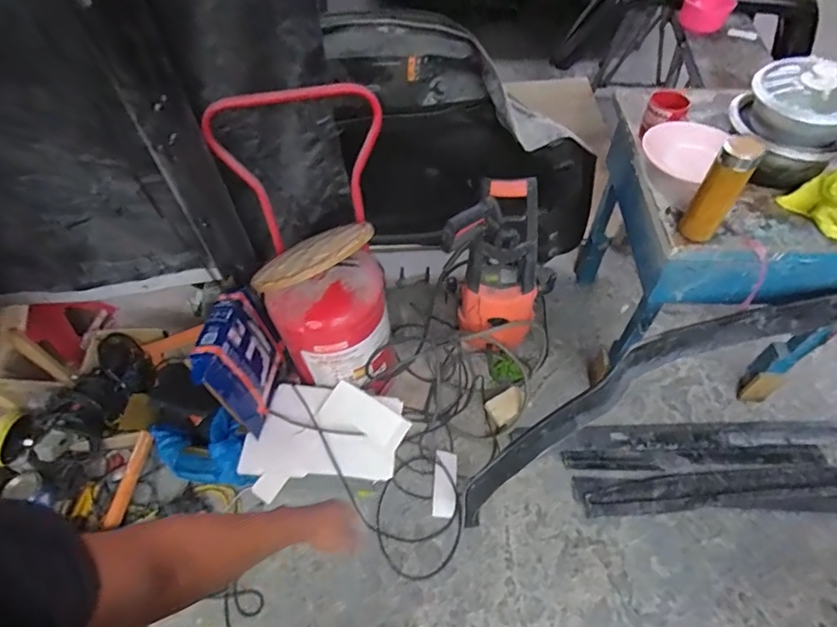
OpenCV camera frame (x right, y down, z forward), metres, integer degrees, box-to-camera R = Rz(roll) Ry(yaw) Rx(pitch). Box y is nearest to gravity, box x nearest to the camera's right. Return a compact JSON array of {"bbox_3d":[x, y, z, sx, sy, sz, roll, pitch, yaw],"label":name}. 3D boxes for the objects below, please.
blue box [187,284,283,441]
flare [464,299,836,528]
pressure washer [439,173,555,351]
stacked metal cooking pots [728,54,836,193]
[{"bbox_3d":[-0.471,0.121,1.329,0.093,0.305,0.302,-5,43,15],"label":"blue box"},{"bbox_3d":[0.953,0.157,1.273,1.761,0.510,0.170,-13,54,-6],"label":"flare"},{"bbox_3d":[0.240,-0.081,1.437,0.268,0.689,0.253,7,54,8],"label":"pressure washer"},{"bbox_3d":[0.827,-0.420,1.075,0.198,0.197,0.214,-1,54,2],"label":"stacked metal cooking pots"}]

